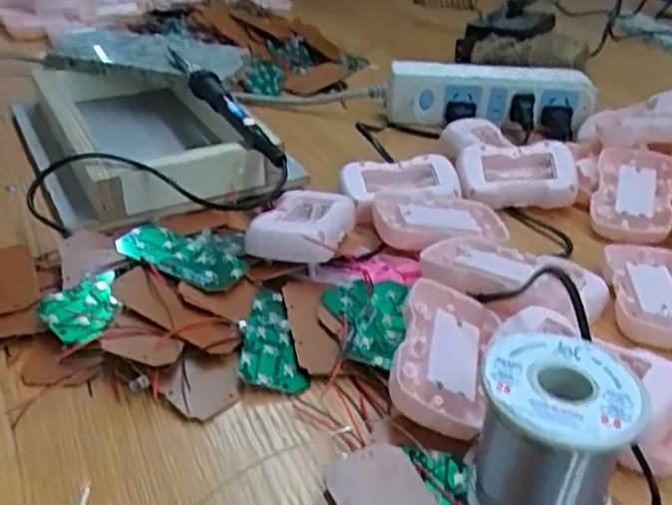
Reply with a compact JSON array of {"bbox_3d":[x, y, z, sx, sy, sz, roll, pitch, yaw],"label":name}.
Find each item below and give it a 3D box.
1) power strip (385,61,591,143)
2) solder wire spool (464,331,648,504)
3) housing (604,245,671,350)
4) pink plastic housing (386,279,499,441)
[{"bbox_3d":[0.145,-0.142,0.665,0.192,0.059,0.031,2,32,-1],"label":"power strip"},{"bbox_3d":[0.086,0.075,0.286,0.058,0.057,0.061,14,34,17],"label":"solder wire spool"},{"bbox_3d":[0.193,0.024,0.428,0.052,0.016,0.093,7,32,7],"label":"housing"},{"bbox_3d":[0.054,0.052,0.356,0.049,0.017,0.088,25,39,2],"label":"pink plastic housing"}]

